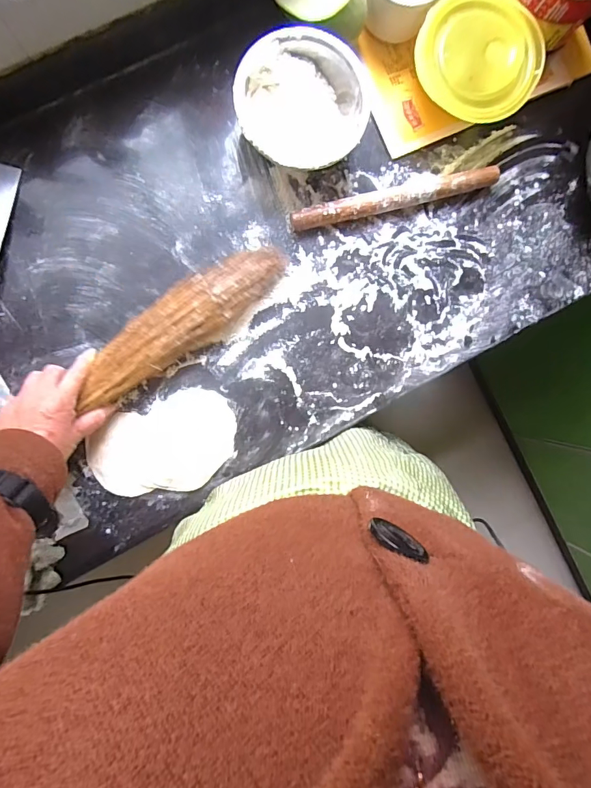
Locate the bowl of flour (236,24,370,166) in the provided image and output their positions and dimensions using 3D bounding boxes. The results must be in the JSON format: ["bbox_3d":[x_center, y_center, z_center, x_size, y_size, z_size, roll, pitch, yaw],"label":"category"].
[{"bbox_3d":[0.007,-0.342,0.506,0.152,0.066,0.153,0,93,-6],"label":"bowl of flour"}]

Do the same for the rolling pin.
[{"bbox_3d":[0.130,-0.255,0.543,0.277,0.027,0.030,-16,95,-5],"label":"rolling pin"}]

